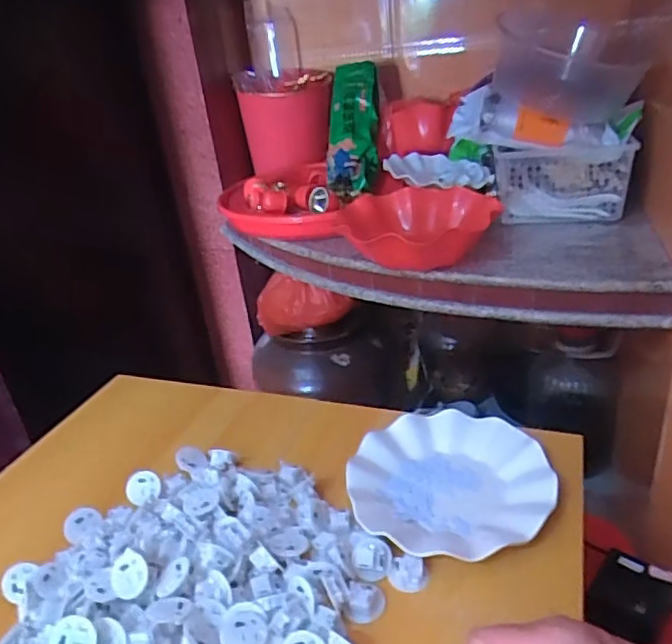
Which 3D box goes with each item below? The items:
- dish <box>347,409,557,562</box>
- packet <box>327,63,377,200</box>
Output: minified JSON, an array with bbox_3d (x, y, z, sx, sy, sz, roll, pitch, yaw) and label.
[{"bbox_3d":[0.105,0.147,0.557,0.179,0.021,0.171,-5,28,3],"label":"dish"},{"bbox_3d":[0.034,-0.360,1.091,0.090,0.042,0.289,0,72,11],"label":"packet"}]

